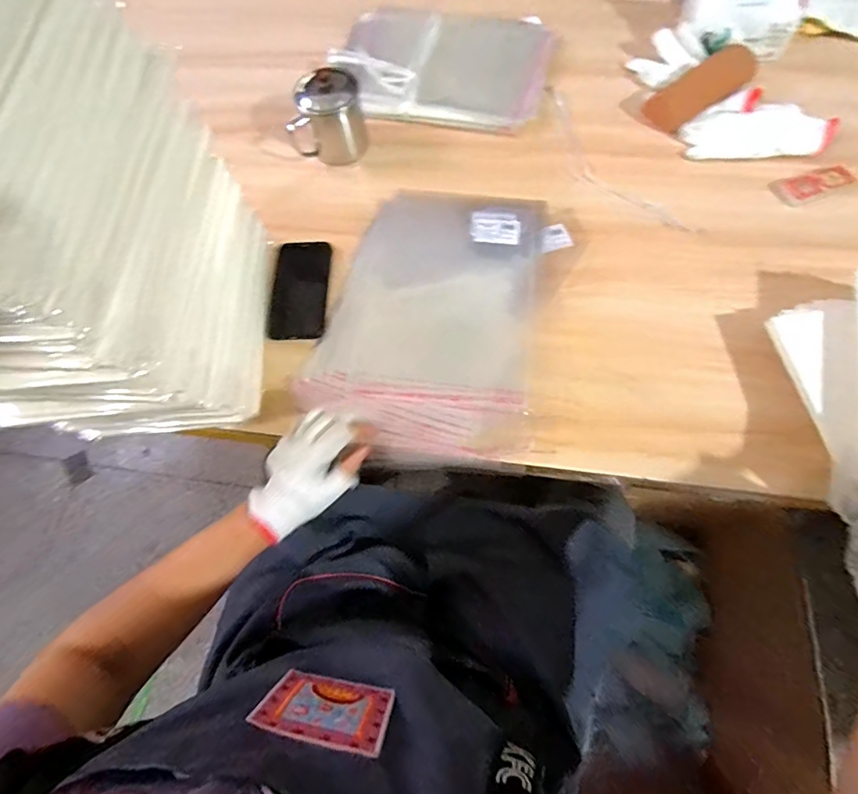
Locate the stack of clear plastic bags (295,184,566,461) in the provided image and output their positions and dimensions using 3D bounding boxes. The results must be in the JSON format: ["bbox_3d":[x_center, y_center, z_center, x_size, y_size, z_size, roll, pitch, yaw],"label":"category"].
[{"bbox_3d":[0.017,-0.108,0.598,0.270,0.016,0.377,17,72,8],"label":"stack of clear plastic bags"}]

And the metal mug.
[{"bbox_3d":[-0.149,-0.413,0.681,0.102,0.098,0.070,-2,70,1],"label":"metal mug"}]

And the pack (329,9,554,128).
[{"bbox_3d":[0.023,-0.549,0.745,0.351,0.034,0.277,1,70,2],"label":"pack"}]

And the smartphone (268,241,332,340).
[{"bbox_3d":[-0.174,-0.147,0.627,0.071,0.011,0.153,0,70,2],"label":"smartphone"}]

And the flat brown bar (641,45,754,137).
[{"bbox_3d":[0.399,-0.453,0.680,0.151,0.017,0.064,-31,71,11],"label":"flat brown bar"}]

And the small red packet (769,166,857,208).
[{"bbox_3d":[0.520,-0.291,0.624,0.102,0.006,0.042,-23,71,-1],"label":"small red packet"}]

